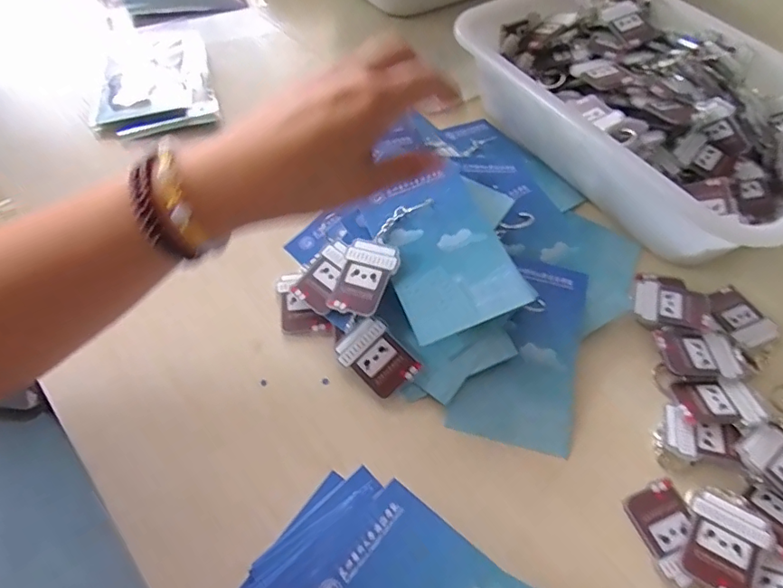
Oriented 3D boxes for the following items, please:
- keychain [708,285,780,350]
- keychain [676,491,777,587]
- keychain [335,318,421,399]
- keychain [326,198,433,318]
[{"bbox_3d":[0.261,0.017,0.386,0.041,0.005,0.049,-18,59,-16],"label":"keychain"},{"bbox_3d":[0.187,0.142,0.286,0.040,0.006,0.051,24,59,28],"label":"keychain"},{"bbox_3d":[-0.010,0.043,0.342,0.037,0.004,0.051,-39,69,-9],"label":"keychain"},{"bbox_3d":[-0.009,-0.029,0.357,0.037,0.010,0.097,28,79,14],"label":"keychain"}]

